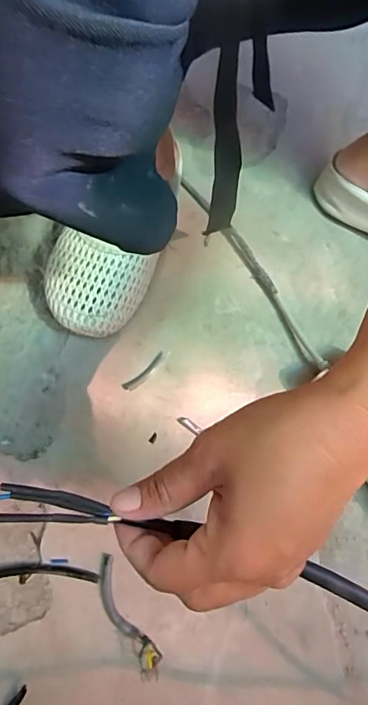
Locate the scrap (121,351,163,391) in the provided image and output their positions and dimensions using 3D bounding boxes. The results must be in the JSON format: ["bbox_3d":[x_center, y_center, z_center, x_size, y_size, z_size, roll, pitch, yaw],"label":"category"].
[{"bbox_3d":[-0.038,0.019,0.472,0.053,0.007,0.013,-42,72,-17],"label":"scrap"}]

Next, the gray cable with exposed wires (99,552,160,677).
[{"bbox_3d":[-0.048,0.209,0.377,0.023,0.018,0.093,-29,68,-12],"label":"gray cable with exposed wires"}]

